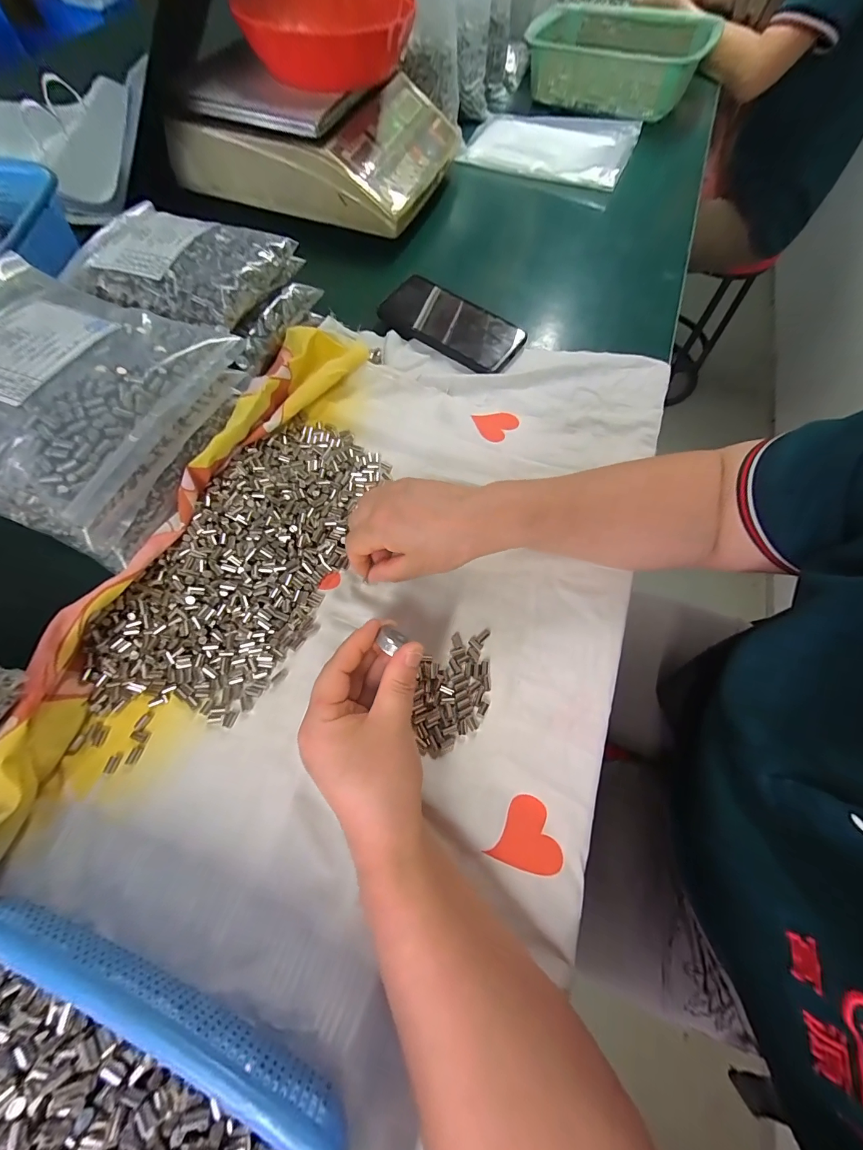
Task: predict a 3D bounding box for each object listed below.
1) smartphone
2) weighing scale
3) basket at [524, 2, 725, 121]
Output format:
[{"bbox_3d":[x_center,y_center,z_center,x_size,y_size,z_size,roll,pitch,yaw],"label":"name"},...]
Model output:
[{"bbox_3d":[0.023,-0.287,0.452,0.161,0.013,0.079,32,69,11],"label":"smartphone"},{"bbox_3d":[-0.148,-0.616,0.550,0.309,0.095,0.309,19,67,5],"label":"weighing scale"},{"bbox_3d":[0.318,-0.921,0.704,0.297,0.089,0.252,21,67,6],"label":"basket"}]

